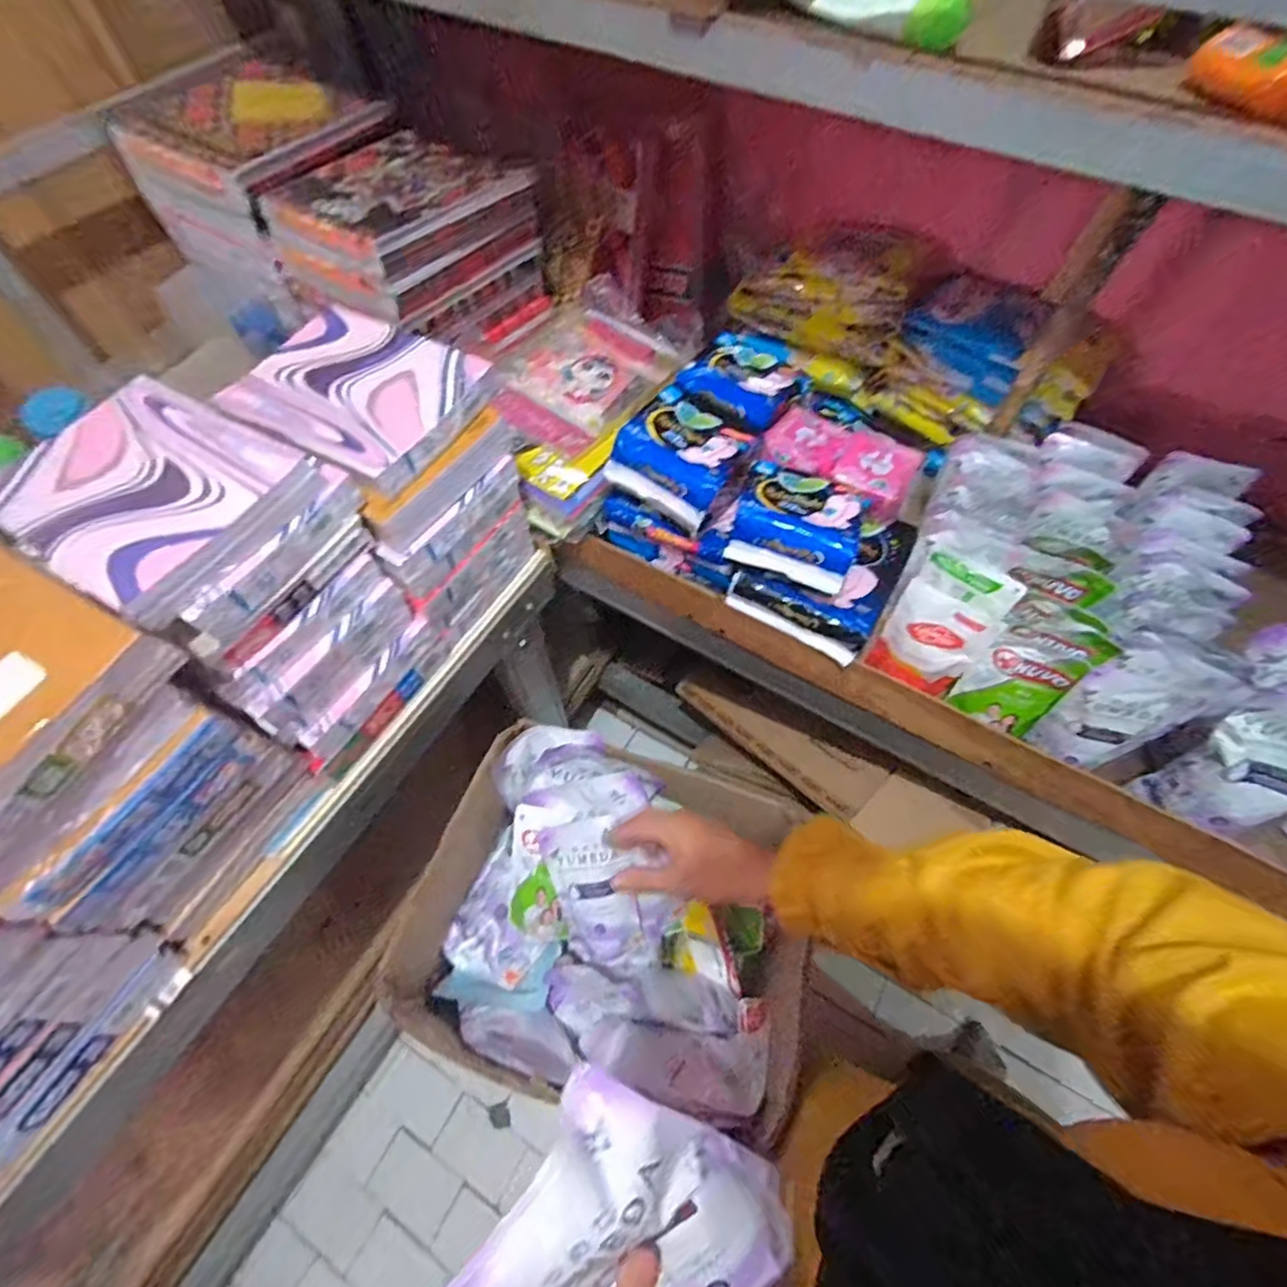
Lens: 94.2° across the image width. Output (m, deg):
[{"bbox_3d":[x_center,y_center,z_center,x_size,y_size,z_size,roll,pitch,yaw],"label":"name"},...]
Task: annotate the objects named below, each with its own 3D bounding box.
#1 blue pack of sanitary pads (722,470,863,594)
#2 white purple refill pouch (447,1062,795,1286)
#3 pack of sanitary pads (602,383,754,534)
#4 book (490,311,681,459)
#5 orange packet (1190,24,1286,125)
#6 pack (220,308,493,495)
[{"bbox_3d":[0.156,-0.118,0.599,0.116,0.050,0.097,24,62,11],"label":"blue pack of sanitary pads"},{"bbox_3d":[0.004,0.315,0.319,0.186,0.031,0.112,39,75,-23],"label":"white purple refill pouch"},{"bbox_3d":[0.041,-0.209,0.648,0.123,0.052,0.124,29,63,14],"label":"pack of sanitary pads"},{"bbox_3d":[-0.080,-0.351,0.773,0.164,0.029,0.253,37,62,4],"label":"book"},{"bbox_3d":[0.380,-0.345,0.361,0.026,0.030,0.088,-23,64,-15],"label":"orange packet"},{"bbox_3d":[-0.267,-0.239,0.554,0.221,0.029,0.168,32,64,15],"label":"pack"}]

